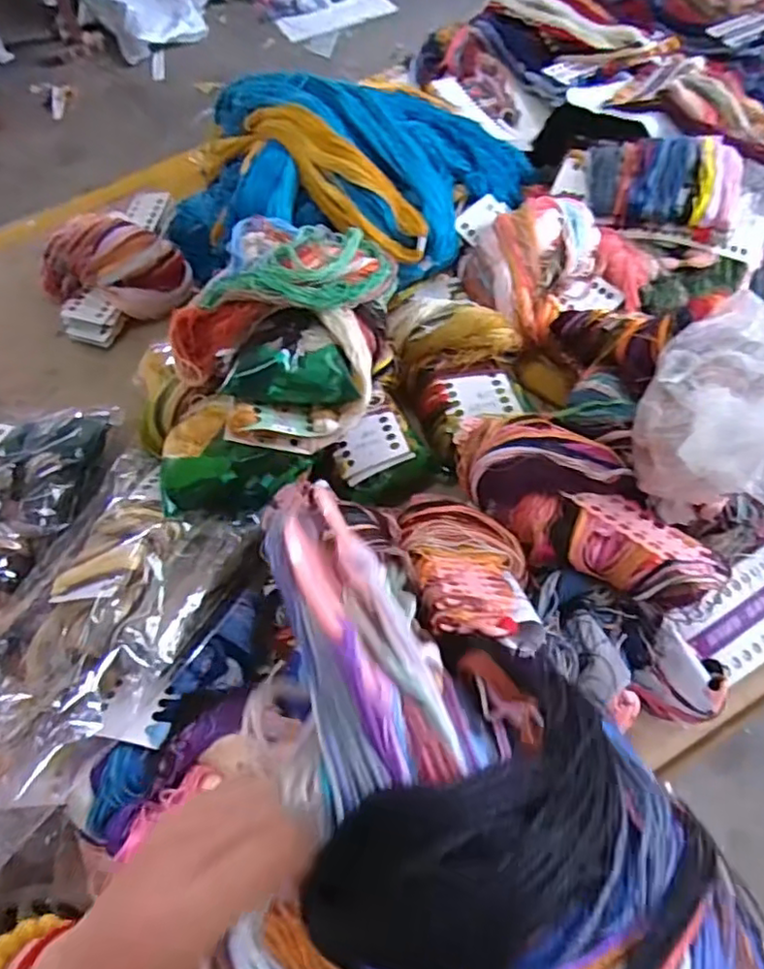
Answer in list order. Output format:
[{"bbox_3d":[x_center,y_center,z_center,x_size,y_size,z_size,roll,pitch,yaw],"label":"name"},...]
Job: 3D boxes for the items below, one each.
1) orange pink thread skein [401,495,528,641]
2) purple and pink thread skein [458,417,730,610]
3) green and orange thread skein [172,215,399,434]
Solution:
[{"bbox_3d":[0.080,0.074,0.567,0.120,0.048,0.200,4,23,-2],"label":"orange pink thread skein"},{"bbox_3d":[0.193,0.016,0.613,0.282,0.067,0.128,31,66,21],"label":"purple and pink thread skein"},{"bbox_3d":[-0.108,-0.182,0.674,0.216,0.101,0.214,8,60,10],"label":"green and orange thread skein"}]

